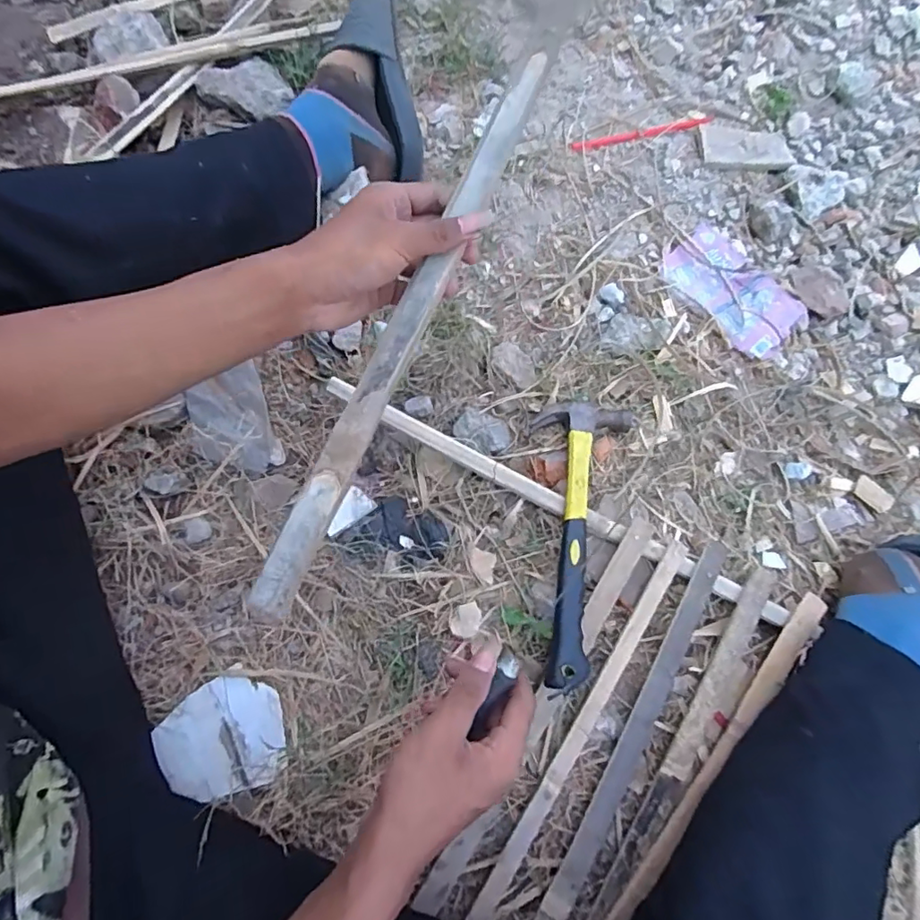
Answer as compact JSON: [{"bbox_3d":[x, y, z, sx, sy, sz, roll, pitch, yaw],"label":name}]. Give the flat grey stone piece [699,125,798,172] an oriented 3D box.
[{"bbox_3d":[0.355,-0.389,0.660,0.113,0.007,0.057,5,76,3],"label":"flat grey stone piece"}]

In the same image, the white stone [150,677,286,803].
[{"bbox_3d":[-0.202,0.234,0.448,0.103,0.024,0.085,-16,76,-3],"label":"white stone"}]

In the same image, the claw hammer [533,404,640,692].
[{"bbox_3d":[0.104,0.065,0.474,0.089,0.024,0.267,9,63,4],"label":"claw hammer"}]

